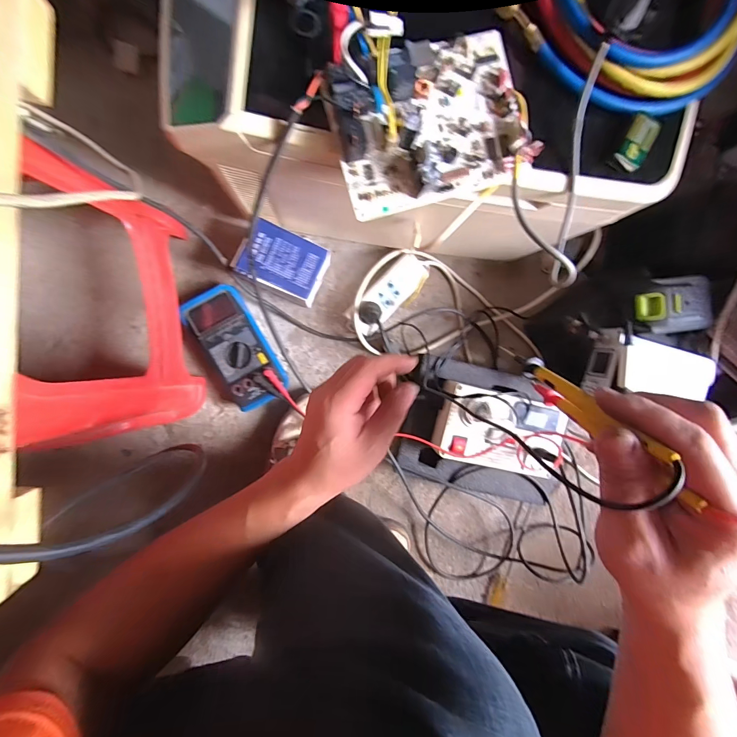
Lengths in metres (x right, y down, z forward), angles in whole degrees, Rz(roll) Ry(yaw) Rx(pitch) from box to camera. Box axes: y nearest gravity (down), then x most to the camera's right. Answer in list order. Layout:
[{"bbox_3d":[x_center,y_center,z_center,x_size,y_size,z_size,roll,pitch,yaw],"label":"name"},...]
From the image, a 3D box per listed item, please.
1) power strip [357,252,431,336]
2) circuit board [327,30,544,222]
[{"bbox_3d":[0.033,-0.126,0.608,0.055,0.038,0.154,45,87,-8],"label":"power strip"},{"bbox_3d":[0.055,-0.211,0.299,0.164,0.029,0.121,-18,95,-6],"label":"circuit board"}]

